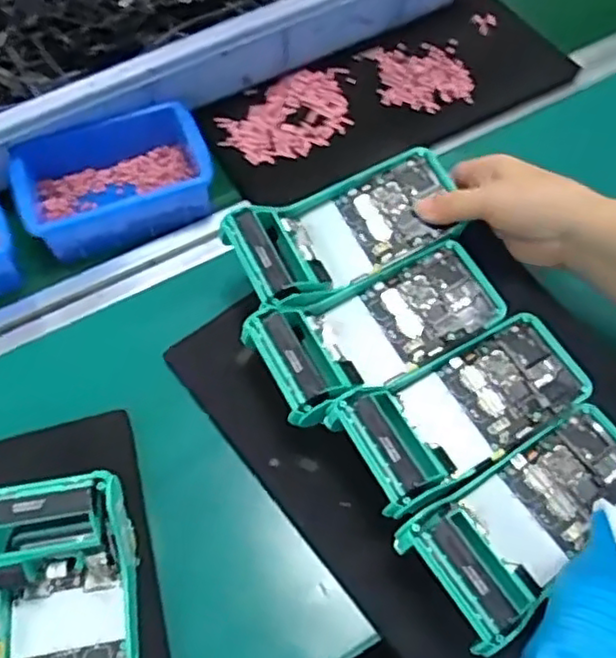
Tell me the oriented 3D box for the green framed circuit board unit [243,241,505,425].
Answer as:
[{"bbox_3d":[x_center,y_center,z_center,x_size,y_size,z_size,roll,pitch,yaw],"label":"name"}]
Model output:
[{"bbox_3d":[0.048,-0.002,0.463,0.175,0.042,0.079,-23,61,-26],"label":"green framed circuit board unit"}]

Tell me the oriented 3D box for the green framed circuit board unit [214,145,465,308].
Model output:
[{"bbox_3d":[0.026,-0.073,0.483,0.171,0.045,0.088,-28,62,-24],"label":"green framed circuit board unit"}]

